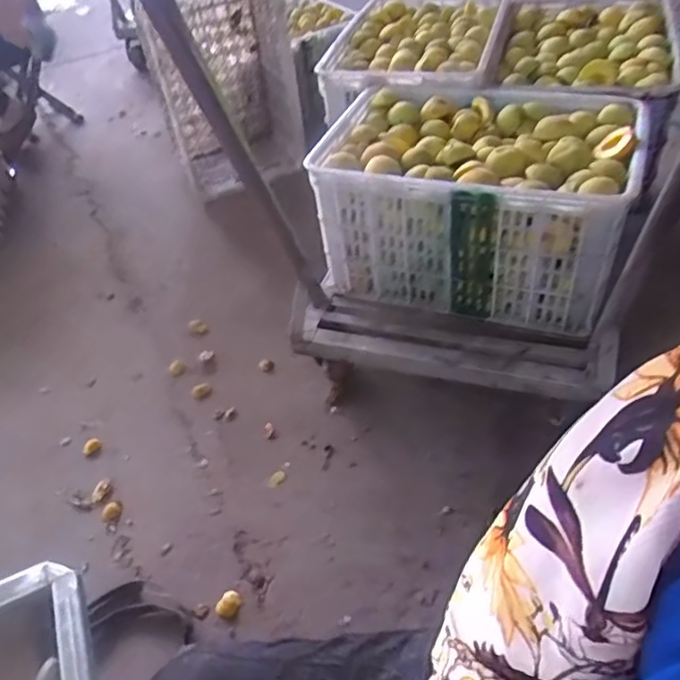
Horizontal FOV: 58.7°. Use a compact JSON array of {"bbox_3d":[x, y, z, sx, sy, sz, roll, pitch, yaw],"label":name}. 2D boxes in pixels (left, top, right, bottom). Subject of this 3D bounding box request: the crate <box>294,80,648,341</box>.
[{"bbox_3d":[0.269,-0.293,1.199,0.538,0.278,0.456,14,48,21],"label":"crate"}]

